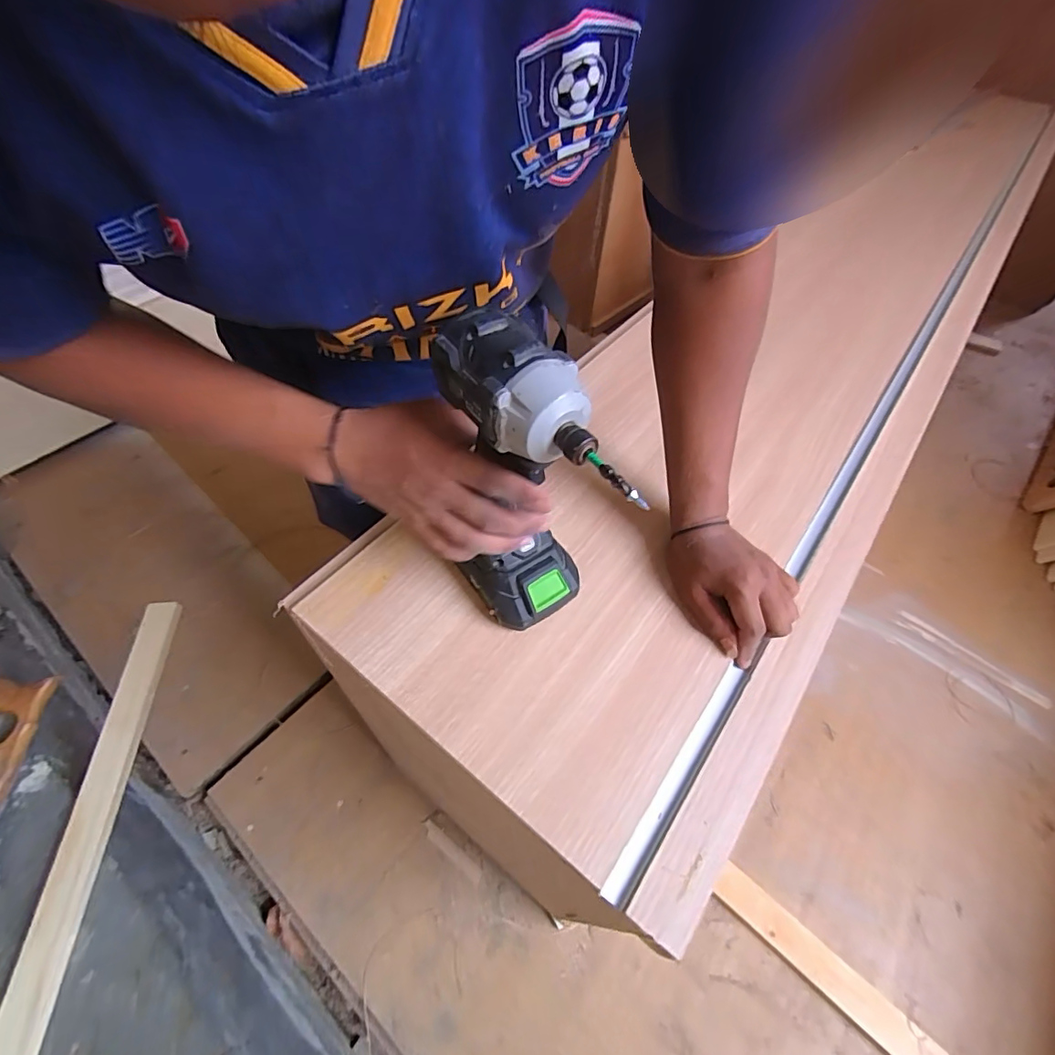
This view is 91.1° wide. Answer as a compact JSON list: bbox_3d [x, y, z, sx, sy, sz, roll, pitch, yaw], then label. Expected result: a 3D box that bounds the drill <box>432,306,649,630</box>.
[{"bbox_3d":[0.004,-0.016,0.363,0.076,0.233,0.142,-38,59,-26],"label":"drill"}]

